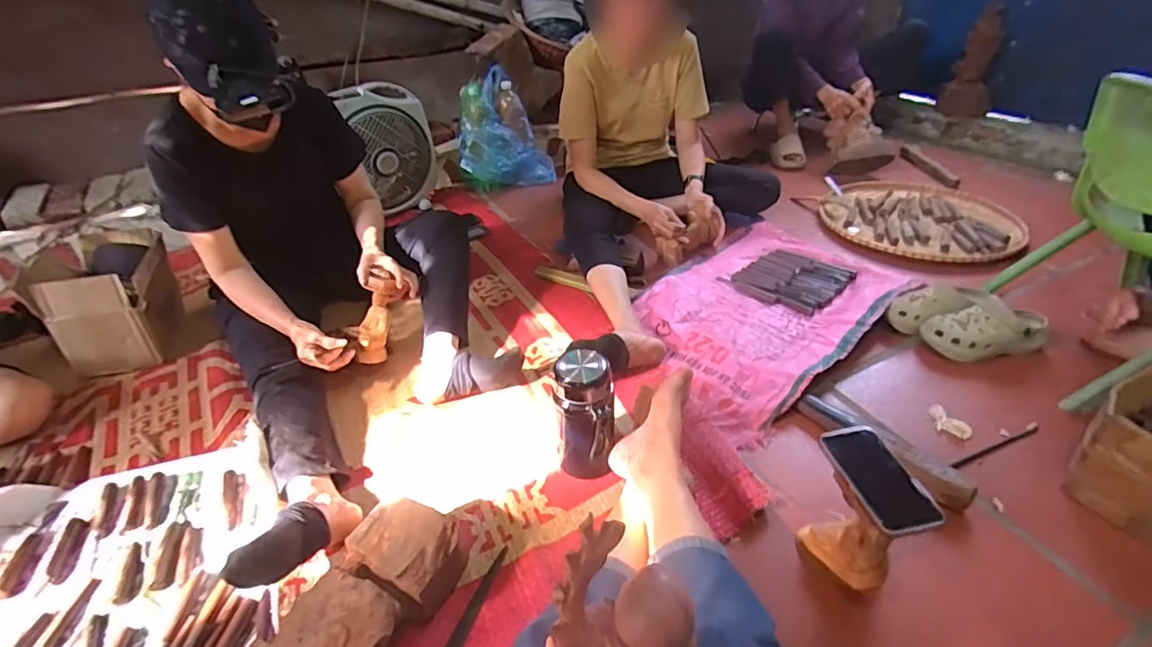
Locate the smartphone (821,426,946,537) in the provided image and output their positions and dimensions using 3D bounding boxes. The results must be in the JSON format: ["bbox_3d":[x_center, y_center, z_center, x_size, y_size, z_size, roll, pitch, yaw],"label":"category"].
[{"bbox_3d":[0.372,0.189,0.678,0.071,0.015,0.153,-27,39,6],"label":"smartphone"}]

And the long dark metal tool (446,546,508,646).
[{"bbox_3d":[-0.145,0.398,0.752,0.022,0.006,0.198,9,38,18],"label":"long dark metal tool"}]

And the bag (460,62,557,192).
[{"bbox_3d":[-0.243,-0.638,1.877,0.318,0.353,0.179,-8,36,-5],"label":"bag"}]

